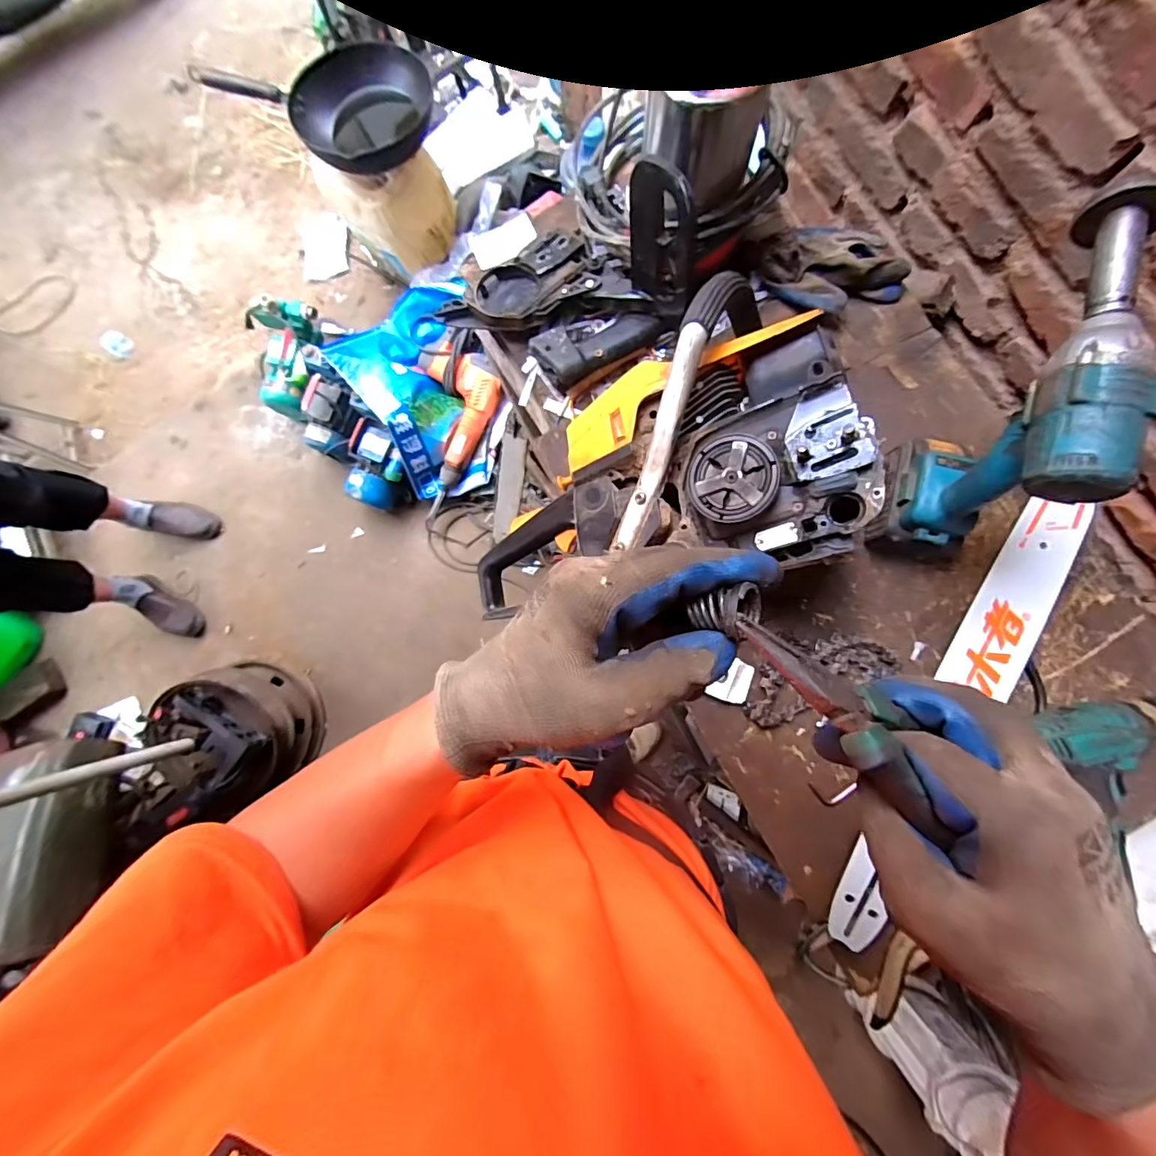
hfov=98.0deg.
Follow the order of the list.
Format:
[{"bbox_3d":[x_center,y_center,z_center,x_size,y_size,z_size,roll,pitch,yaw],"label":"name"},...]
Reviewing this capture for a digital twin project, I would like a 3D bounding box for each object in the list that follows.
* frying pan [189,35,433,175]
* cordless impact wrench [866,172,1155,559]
[{"bbox_3d":[-0.545,-1.021,1.099,0.466,0.085,0.248,-19,107,-7],"label":"frying pan"},{"bbox_3d":[0.380,-0.144,0.439,0.092,0.236,0.223,22,85,5],"label":"cordless impact wrench"}]

